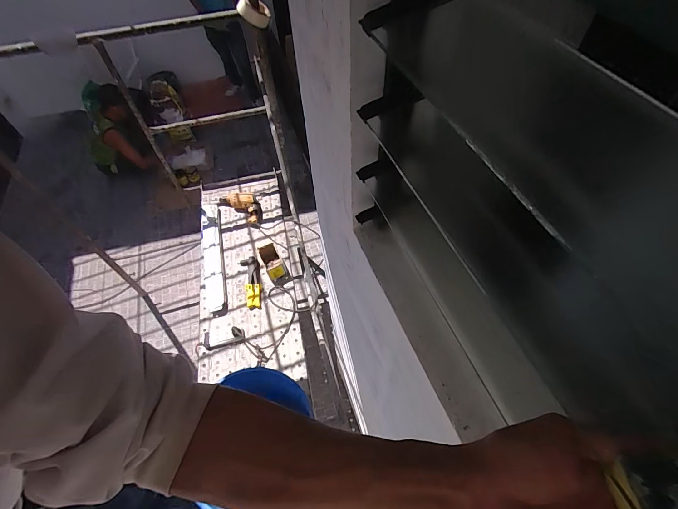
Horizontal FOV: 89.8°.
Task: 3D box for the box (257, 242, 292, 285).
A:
[{"bbox_3d":[-0.293,0.043,1.538,0.087,0.079,0.204,-27,71,-15],"label":"box"}]

